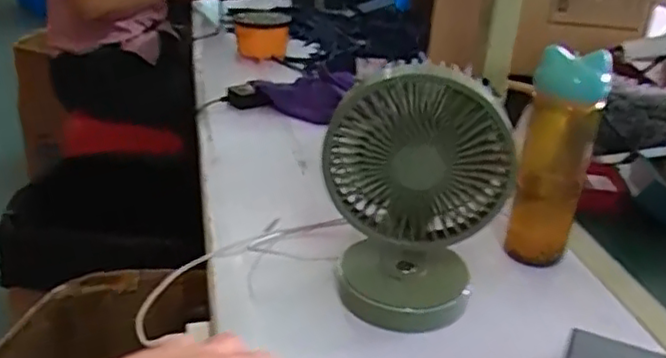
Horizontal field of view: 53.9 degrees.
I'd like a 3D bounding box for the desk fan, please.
[{"bbox_3d":[0.076,0.015,0.605,0.160,0.209,0.116,-3,26,-8],"label":"desk fan"}]

